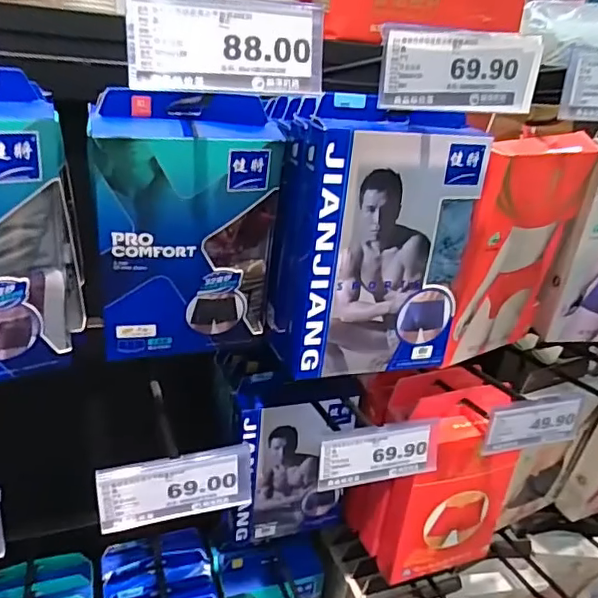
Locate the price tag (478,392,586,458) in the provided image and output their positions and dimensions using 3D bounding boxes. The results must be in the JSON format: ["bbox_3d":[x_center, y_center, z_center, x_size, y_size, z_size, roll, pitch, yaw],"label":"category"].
[{"bbox_3d":[0.202,0.106,0.481,0.096,0.054,0.008,-2,23,-18],"label":"price tag"}]

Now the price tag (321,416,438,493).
[{"bbox_3d":[0.062,0.119,0.434,0.097,0.045,0.005,-4,15,-18],"label":"price tag"}]

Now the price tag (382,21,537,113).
[{"bbox_3d":[0.097,-0.137,0.338,0.103,0.047,0.005,-2,23,-17],"label":"price tag"}]

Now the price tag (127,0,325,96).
[{"bbox_3d":[-0.035,-0.130,0.291,0.099,0.045,0.007,-3,23,-20],"label":"price tag"}]

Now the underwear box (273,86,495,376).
[{"bbox_3d":[0.059,-0.038,0.429,0.140,0.199,0.036,-2,23,-18],"label":"underwear box"}]

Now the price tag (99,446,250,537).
[{"bbox_3d":[-0.082,0.128,0.383,0.100,0.046,0.010,-4,23,-21],"label":"price tag"}]

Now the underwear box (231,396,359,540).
[{"bbox_3d":[-0.007,0.190,0.624,0.133,0.180,0.024,-1,23,-14],"label":"underwear box"}]

